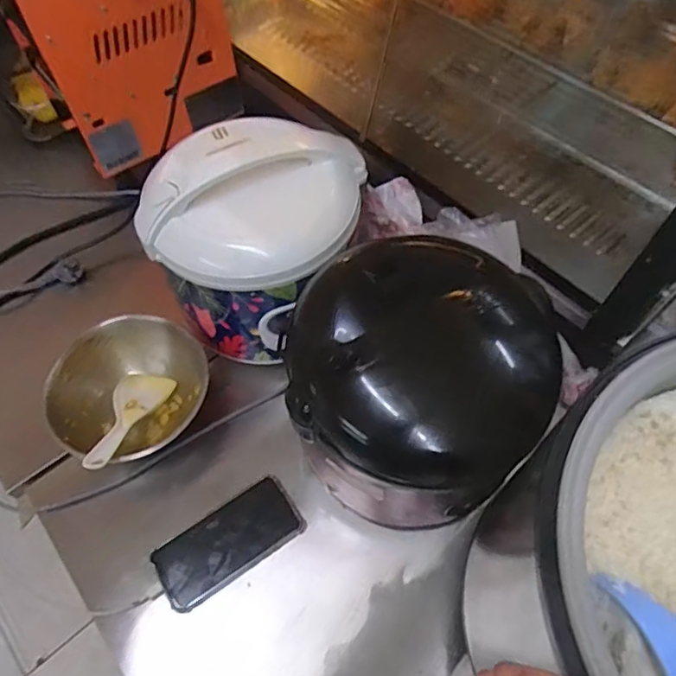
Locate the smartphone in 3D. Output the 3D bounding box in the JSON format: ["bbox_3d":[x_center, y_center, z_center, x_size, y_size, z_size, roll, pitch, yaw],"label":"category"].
[{"bbox_3d":[-0.125,0.237,0.648,0.169,0.009,0.079,-32,74,-17],"label":"smartphone"}]

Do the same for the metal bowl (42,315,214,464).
[{"bbox_3d":[-0.258,0.071,0.705,0.185,0.119,0.177,-1,59,1],"label":"metal bowl"}]

